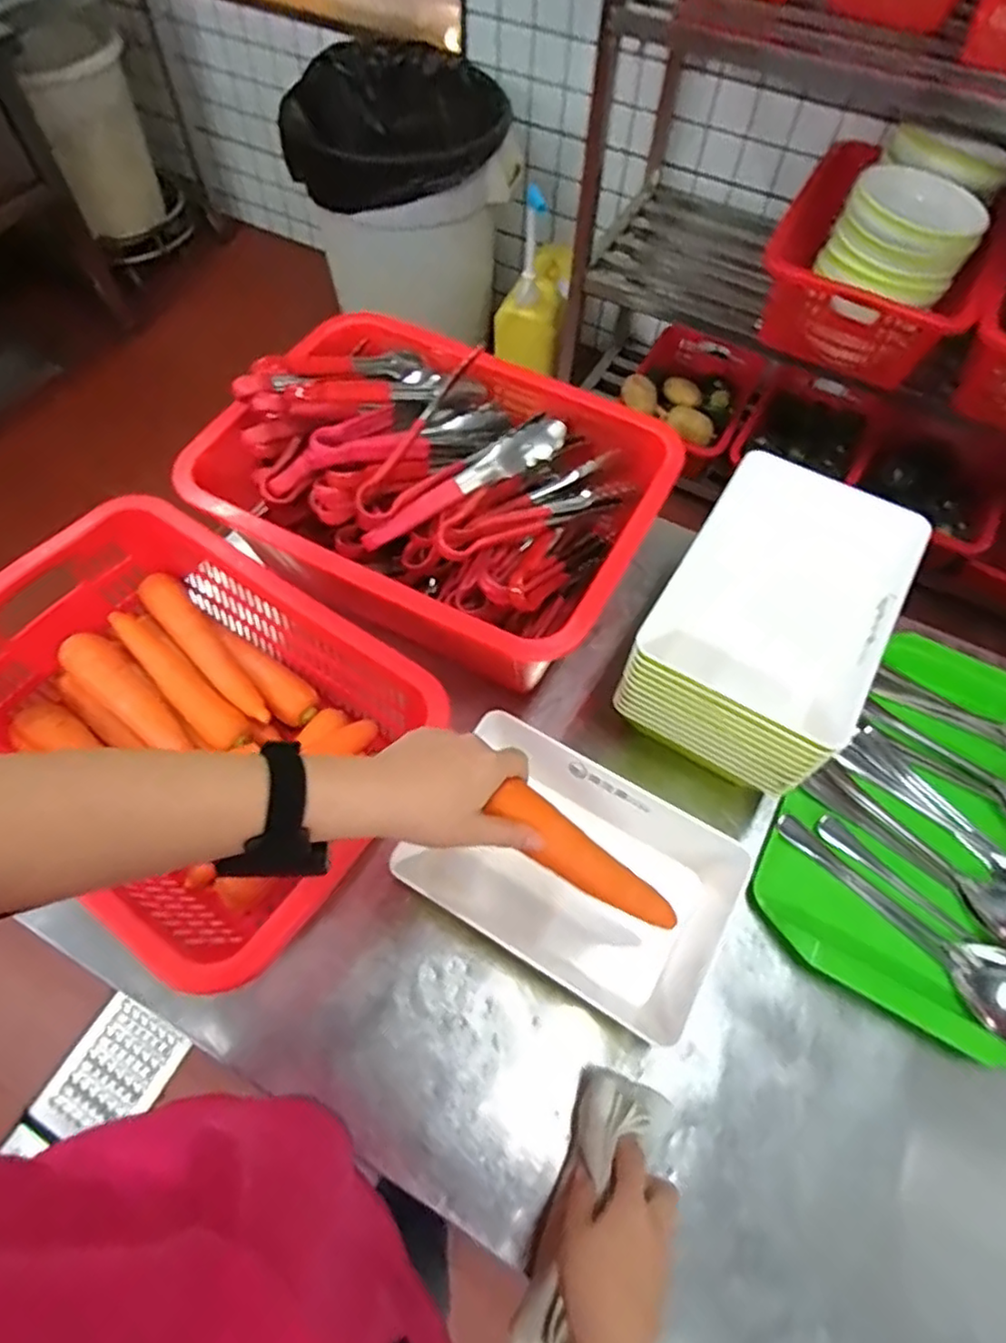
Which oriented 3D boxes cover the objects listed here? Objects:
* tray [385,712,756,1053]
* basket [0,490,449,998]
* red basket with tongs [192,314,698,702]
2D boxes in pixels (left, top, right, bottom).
[{"bbox_3d":[0.068,0.187,0.637,0.291,0.030,0.194,28,81,14],"label":"tray"},{"bbox_3d":[-0.298,0.047,0.647,0.444,0.146,0.310,31,65,15],"label":"basket"},{"bbox_3d":[-0.062,-0.219,0.742,0.459,0.191,0.343,27,64,12],"label":"red basket with tongs"}]

